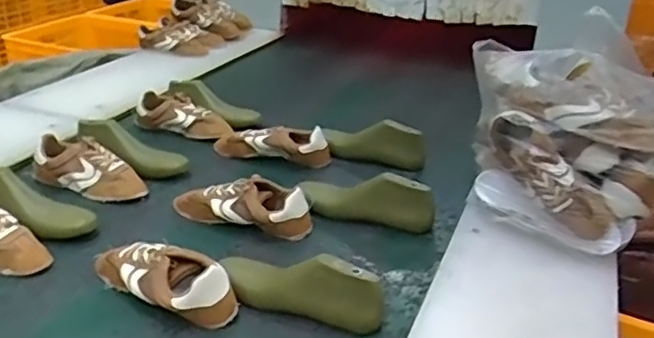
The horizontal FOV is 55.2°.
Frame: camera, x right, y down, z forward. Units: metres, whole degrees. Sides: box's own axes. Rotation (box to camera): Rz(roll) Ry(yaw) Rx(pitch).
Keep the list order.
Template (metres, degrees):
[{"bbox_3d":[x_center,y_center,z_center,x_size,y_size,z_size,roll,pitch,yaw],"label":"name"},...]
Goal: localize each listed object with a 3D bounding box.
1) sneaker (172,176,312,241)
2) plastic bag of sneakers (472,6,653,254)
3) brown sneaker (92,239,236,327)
[{"bbox_3d":[-0.149,0.060,1.083,0.246,0.077,0.098,3,26,-1],"label":"sneaker"},{"bbox_3d":[0.391,-0.054,1.016,0.342,0.228,0.259,23,32,35],"label":"plastic bag of sneakers"},{"bbox_3d":[-0.232,0.152,0.881,0.231,0.073,0.080,21,31,32],"label":"brown sneaker"}]

